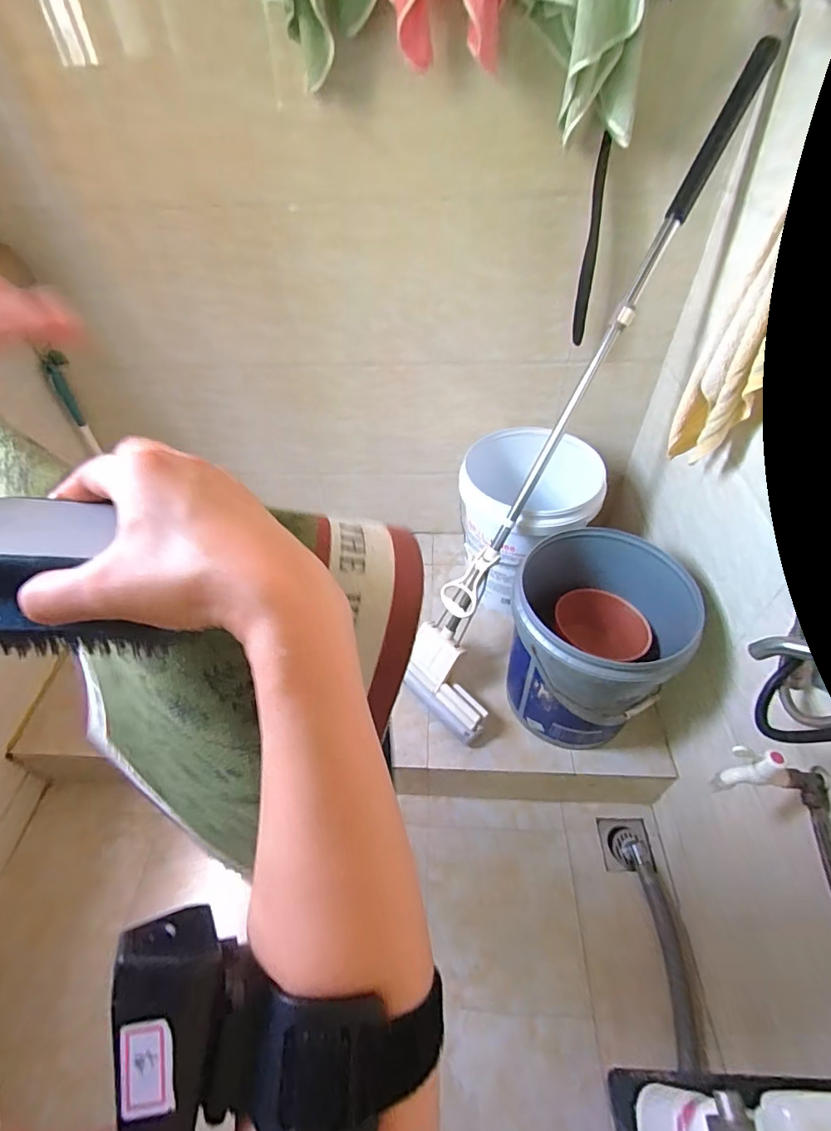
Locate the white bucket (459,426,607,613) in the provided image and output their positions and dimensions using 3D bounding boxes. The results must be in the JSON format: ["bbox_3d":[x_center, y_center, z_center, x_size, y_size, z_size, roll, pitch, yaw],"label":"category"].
[{"bbox_3d":[0.252,-0.088,1.187,0.301,0.357,0.326,-5,46,-7],"label":"white bucket"}]

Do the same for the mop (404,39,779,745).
[{"bbox_3d":[0.311,-0.211,0.929,0.227,1.228,0.129,36,21,29],"label":"mop"}]

